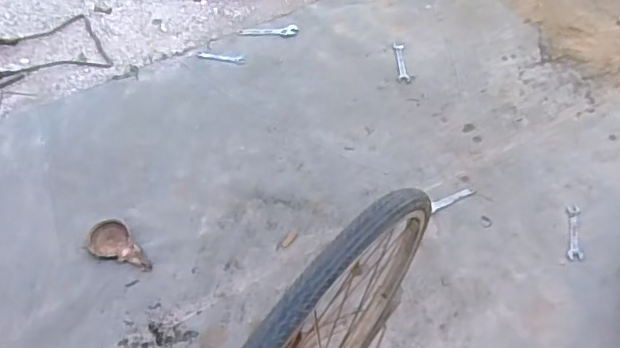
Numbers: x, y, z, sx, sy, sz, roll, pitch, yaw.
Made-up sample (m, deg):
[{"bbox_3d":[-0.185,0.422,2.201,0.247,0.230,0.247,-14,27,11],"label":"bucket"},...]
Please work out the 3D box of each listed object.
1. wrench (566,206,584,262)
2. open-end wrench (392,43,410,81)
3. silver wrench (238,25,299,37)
[{"bbox_3d":[0.672,0.150,1.455,0.036,0.006,0.156,9,54,5],"label":"wrench"},{"bbox_3d":[0.285,-0.353,1.800,0.034,0.006,0.157,-2,54,-3],"label":"open-end wrench"},{"bbox_3d":[-0.128,-0.444,1.796,0.184,0.011,0.046,-5,54,-5],"label":"silver wrench"}]

